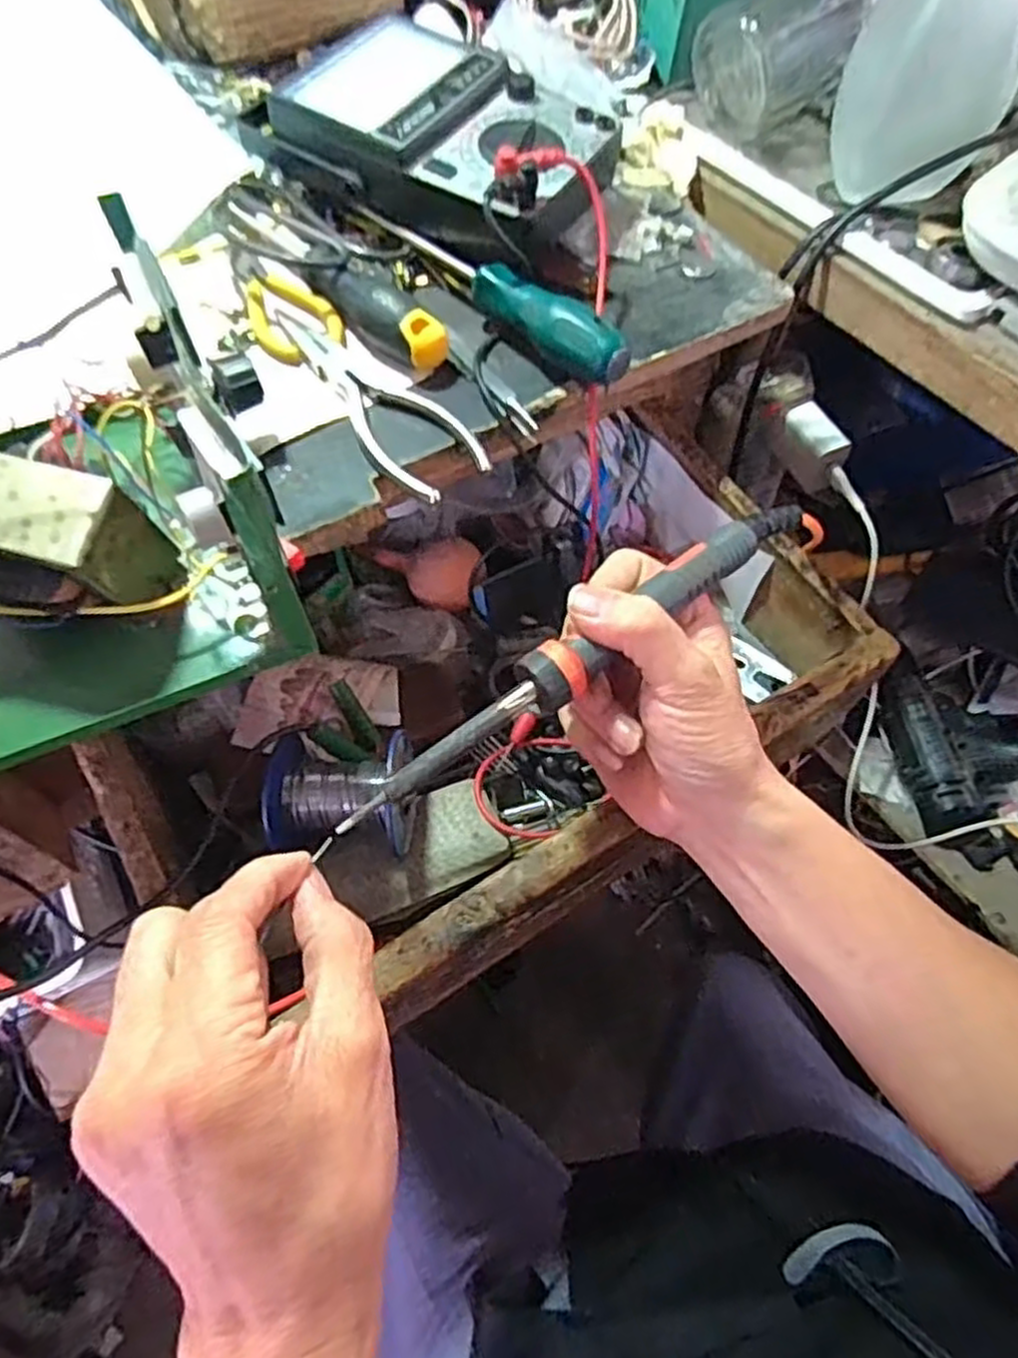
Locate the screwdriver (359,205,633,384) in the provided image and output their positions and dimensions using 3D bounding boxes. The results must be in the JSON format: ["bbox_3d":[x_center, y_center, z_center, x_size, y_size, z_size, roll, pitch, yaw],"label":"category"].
[{"bbox_3d":[-0.008,-0.206,0.412,0.024,0.023,0.179,-38,68,-22],"label":"screwdriver"}]

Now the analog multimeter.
[{"bbox_3d":[-0.034,-0.298,0.443,0.182,0.051,0.131,36,64,17],"label":"analog multimeter"}]

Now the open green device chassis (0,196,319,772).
[{"bbox_3d":[-0.187,-0.066,0.305,0.174,0.094,0.163,-21,63,-14],"label":"open green device chassis"}]

